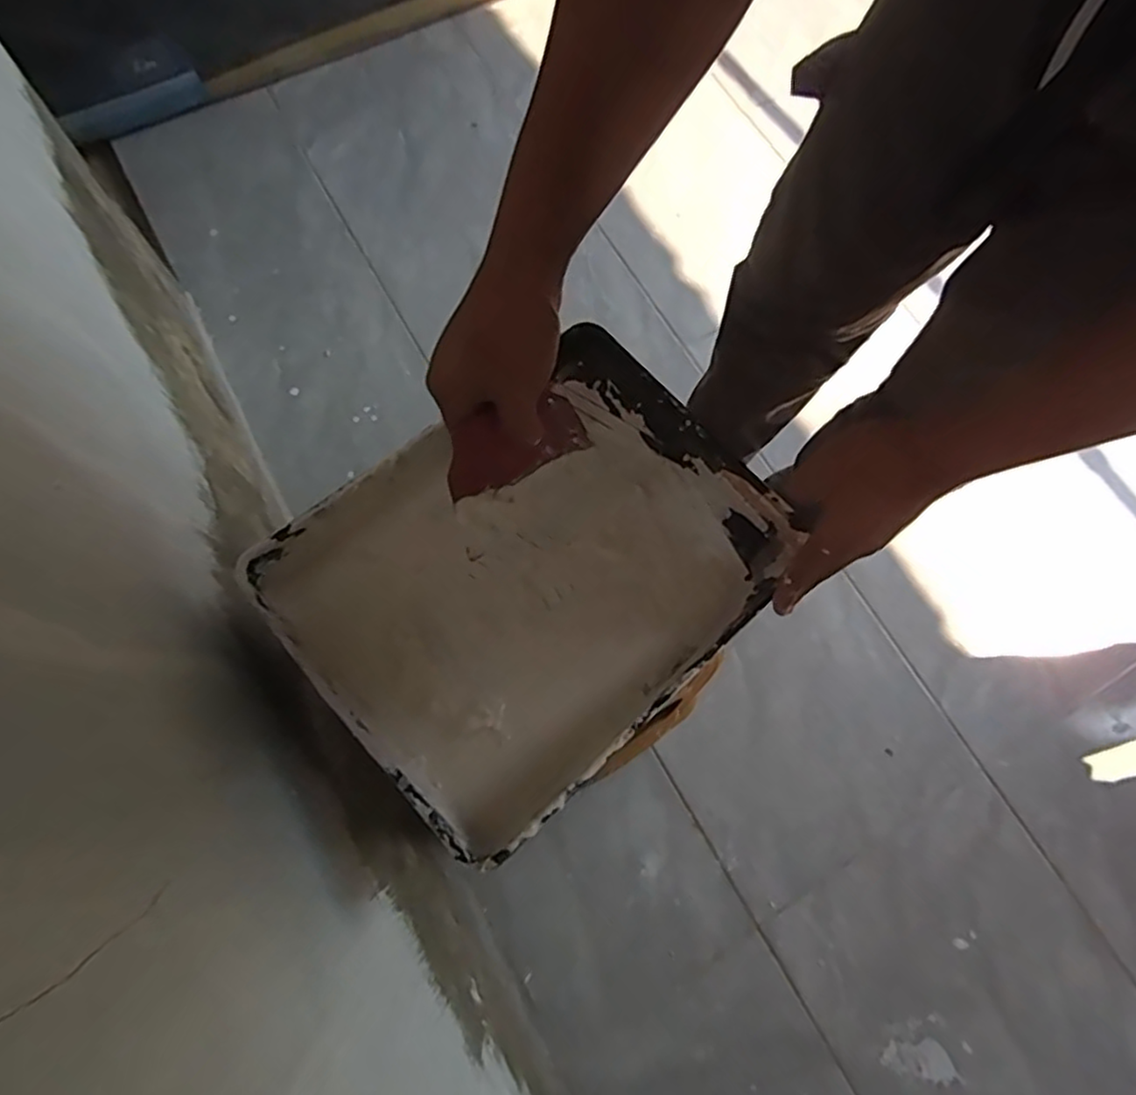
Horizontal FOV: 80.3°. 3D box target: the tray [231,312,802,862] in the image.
[{"bbox_3d":[-0.020,0.010,0.514,0.349,0.072,0.271,-41,75,-12],"label":"tray"}]

